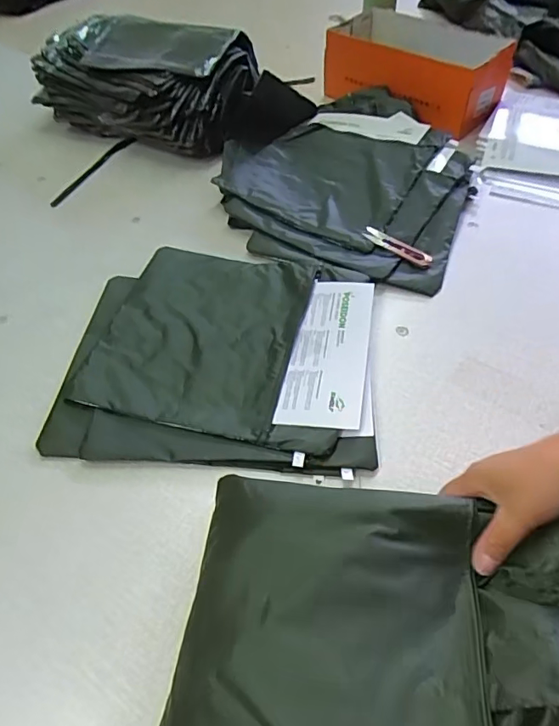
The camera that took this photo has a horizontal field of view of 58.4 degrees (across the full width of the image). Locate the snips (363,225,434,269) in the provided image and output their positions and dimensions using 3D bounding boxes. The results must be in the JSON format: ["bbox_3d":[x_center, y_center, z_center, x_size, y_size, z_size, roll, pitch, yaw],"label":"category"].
[{"bbox_3d":[0.156,-0.157,0.665,0.096,0.010,0.022,29,59,22],"label":"snips"}]

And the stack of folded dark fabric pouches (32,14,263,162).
[{"bbox_3d":[-0.229,-0.460,0.824,0.343,0.139,0.153,23,57,19],"label":"stack of folded dark fabric pouches"}]

